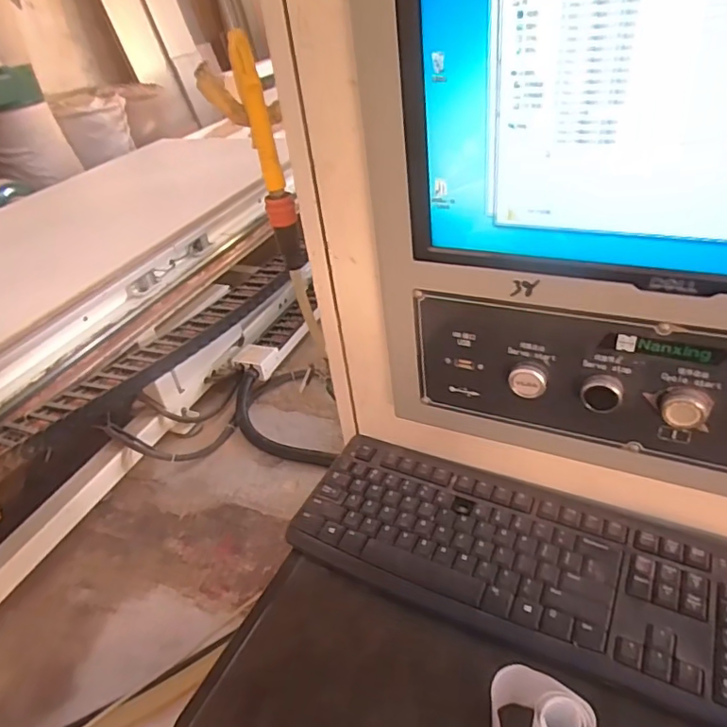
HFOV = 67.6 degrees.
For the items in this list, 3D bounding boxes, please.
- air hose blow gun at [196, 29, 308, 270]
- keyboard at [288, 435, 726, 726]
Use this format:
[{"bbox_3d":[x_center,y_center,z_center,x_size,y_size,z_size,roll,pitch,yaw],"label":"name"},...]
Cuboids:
[{"bbox_3d":[-0.099,-0.184,0.497,0.065,0.197,0.021,8,39,20],"label":"air hose blow gun"},{"bbox_3d":[0.151,0.173,0.479,0.433,0.022,0.147,12,41,25],"label":"keyboard"}]

